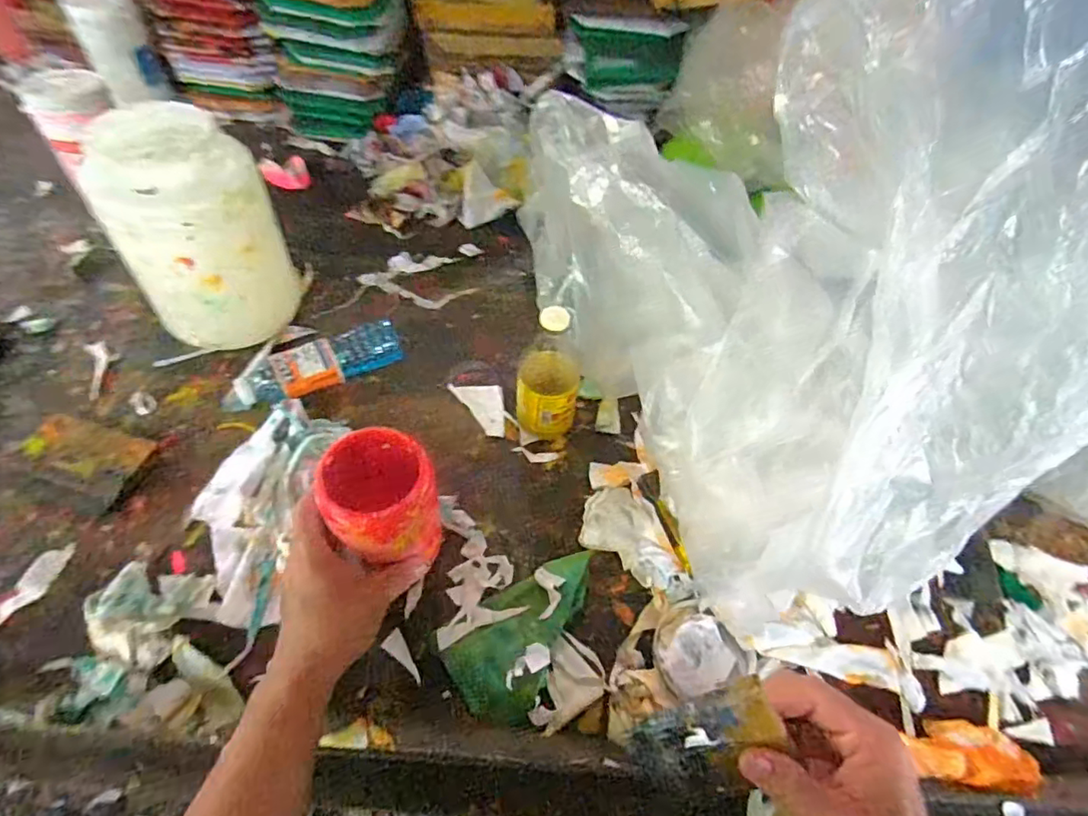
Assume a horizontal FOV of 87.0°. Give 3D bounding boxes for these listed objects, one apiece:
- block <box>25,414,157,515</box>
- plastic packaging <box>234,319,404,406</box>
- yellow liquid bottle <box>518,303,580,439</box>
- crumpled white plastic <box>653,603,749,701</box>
[{"bbox_3d":[-0.489,0.054,0.596,0.132,0.015,0.086,16,55,7],"label":"block"},{"bbox_3d":[-0.257,-0.049,0.670,0.183,0.056,0.050,-26,60,-21],"label":"plastic packaging"},{"bbox_3d":[0.004,-0.028,0.602,0.065,0.163,0.059,4,54,-2],"label":"yellow liquid bottle"},{"bbox_3d":[0.137,0.218,0.523,0.080,0.028,0.075,2,54,-3],"label":"crumpled white plastic"}]

